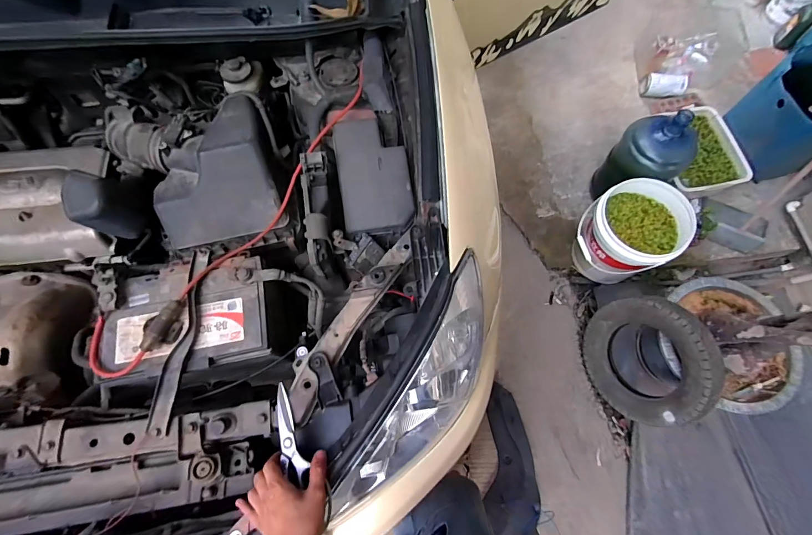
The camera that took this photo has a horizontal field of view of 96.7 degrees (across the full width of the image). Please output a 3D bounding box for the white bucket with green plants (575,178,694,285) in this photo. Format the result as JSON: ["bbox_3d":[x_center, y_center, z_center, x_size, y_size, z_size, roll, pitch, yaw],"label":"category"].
[{"bbox_3d":[0.837,-0.113,1.417,0.277,0.383,0.303,0,68,-1],"label":"white bucket with green plants"}]

